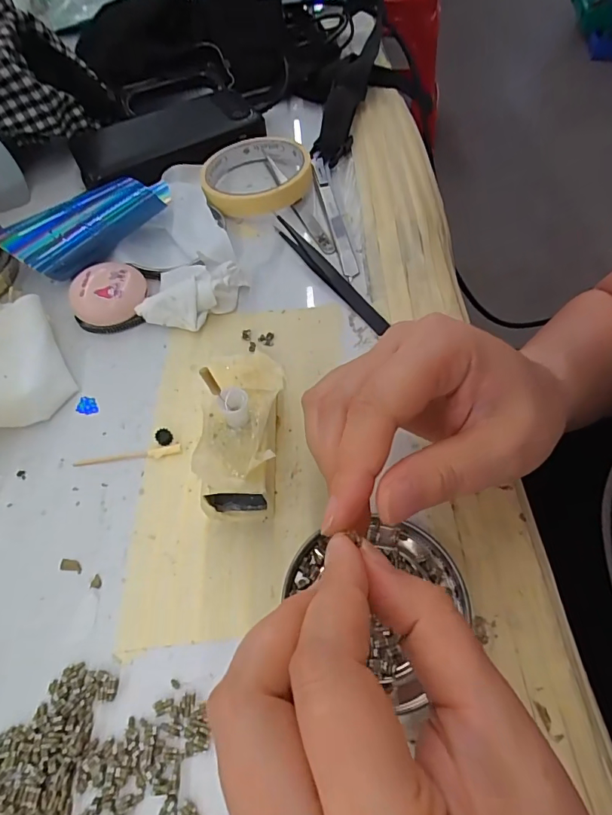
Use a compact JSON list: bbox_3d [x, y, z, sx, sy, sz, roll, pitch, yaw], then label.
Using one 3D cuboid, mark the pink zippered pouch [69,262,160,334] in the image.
[{"bbox_3d":[-0.128,-0.076,0.305,0.047,0.024,0.047,-4,59,0],"label":"pink zippered pouch"}]

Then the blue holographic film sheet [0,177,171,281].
[{"bbox_3d":[-0.143,-0.127,0.313,0.116,0.032,0.030,-35,64,-17],"label":"blue holographic film sheet"}]

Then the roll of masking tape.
[{"bbox_3d":[-0.039,-0.187,0.365,0.084,0.017,0.087,-1,59,2],"label":"roll of masking tape"}]

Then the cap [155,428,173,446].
[{"bbox_3d":[-0.079,0.016,0.257,0.009,0.005,0.010,-34,64,-17],"label":"cap"}]

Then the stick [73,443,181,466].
[{"bbox_3d":[-0.099,0.027,0.253,0.059,0.004,0.006,-8,59,-3],"label":"stick"}]

